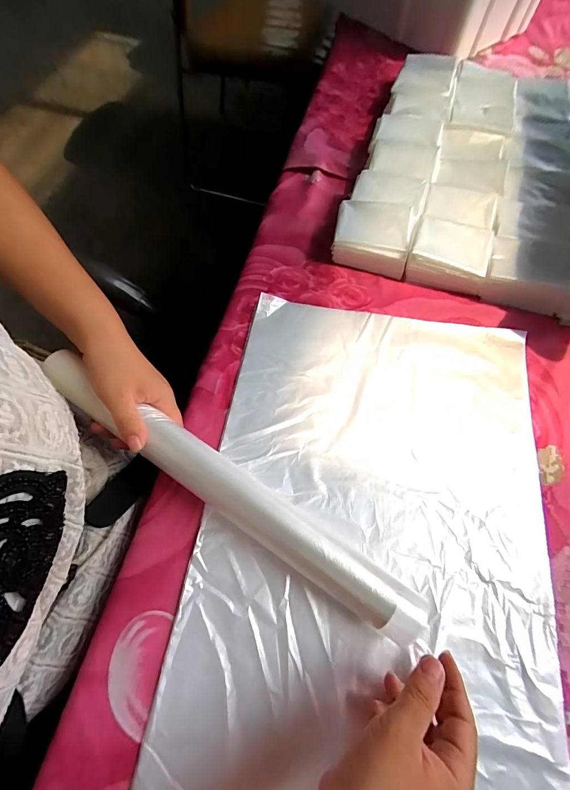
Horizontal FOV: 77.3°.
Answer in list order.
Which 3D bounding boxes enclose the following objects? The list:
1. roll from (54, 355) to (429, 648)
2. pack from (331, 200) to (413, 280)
[{"bbox_3d":[-0.057,0.077,0.309,0.373,0.039,0.041,32,68,10],"label":"roll"},{"bbox_3d":[0.105,-0.191,0.439,0.087,0.052,0.070,12,65,4],"label":"pack"}]

